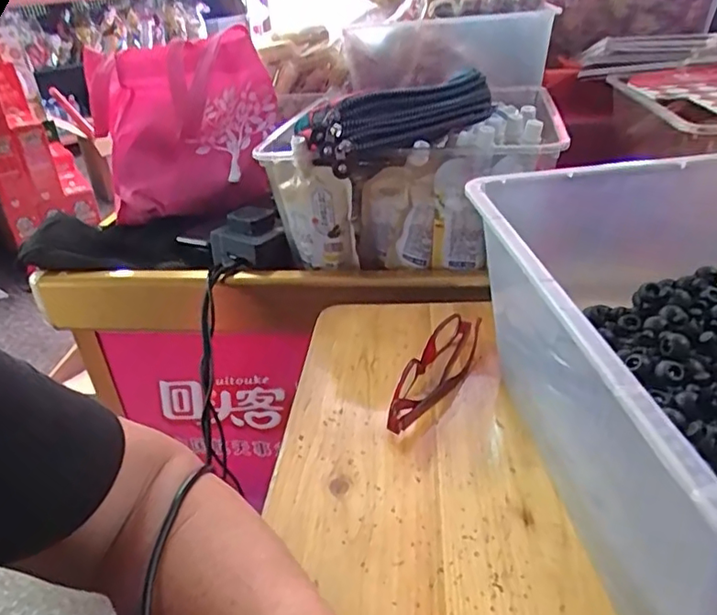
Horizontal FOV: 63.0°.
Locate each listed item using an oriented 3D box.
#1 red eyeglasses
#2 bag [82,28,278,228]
[{"bbox_3d":[0.060,0.044,0.431,0.030,0.031,0.131,11,34,28],"label":"red eyeglasses"},{"bbox_3d":[-0.226,-0.235,0.776,0.212,0.211,0.149,-20,33,-24],"label":"bag"}]

